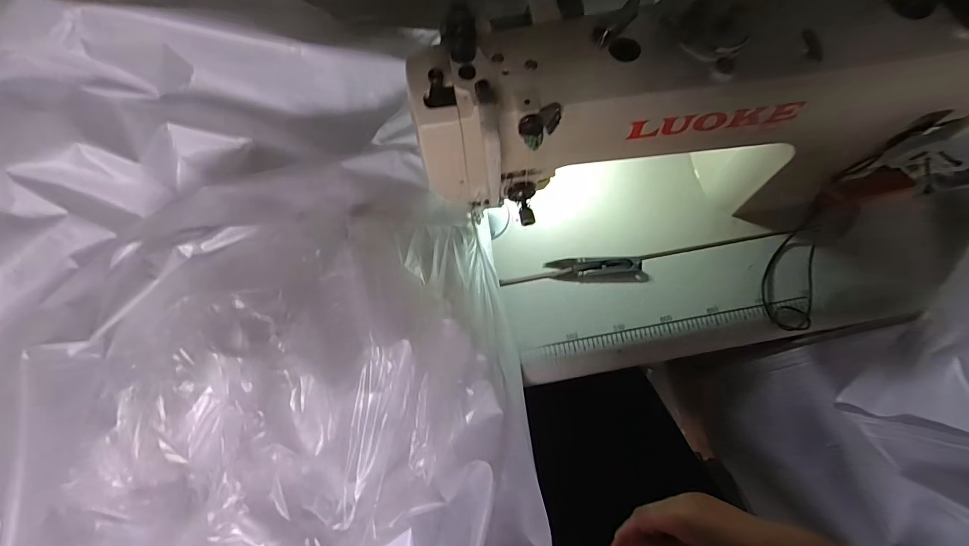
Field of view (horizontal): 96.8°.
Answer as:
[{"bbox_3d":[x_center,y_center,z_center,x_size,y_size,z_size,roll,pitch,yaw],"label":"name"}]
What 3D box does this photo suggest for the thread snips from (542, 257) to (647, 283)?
[{"bbox_3d":[0.123,-0.003,0.468,0.106,0.010,0.027,-1,72,2],"label":"thread snips"}]

